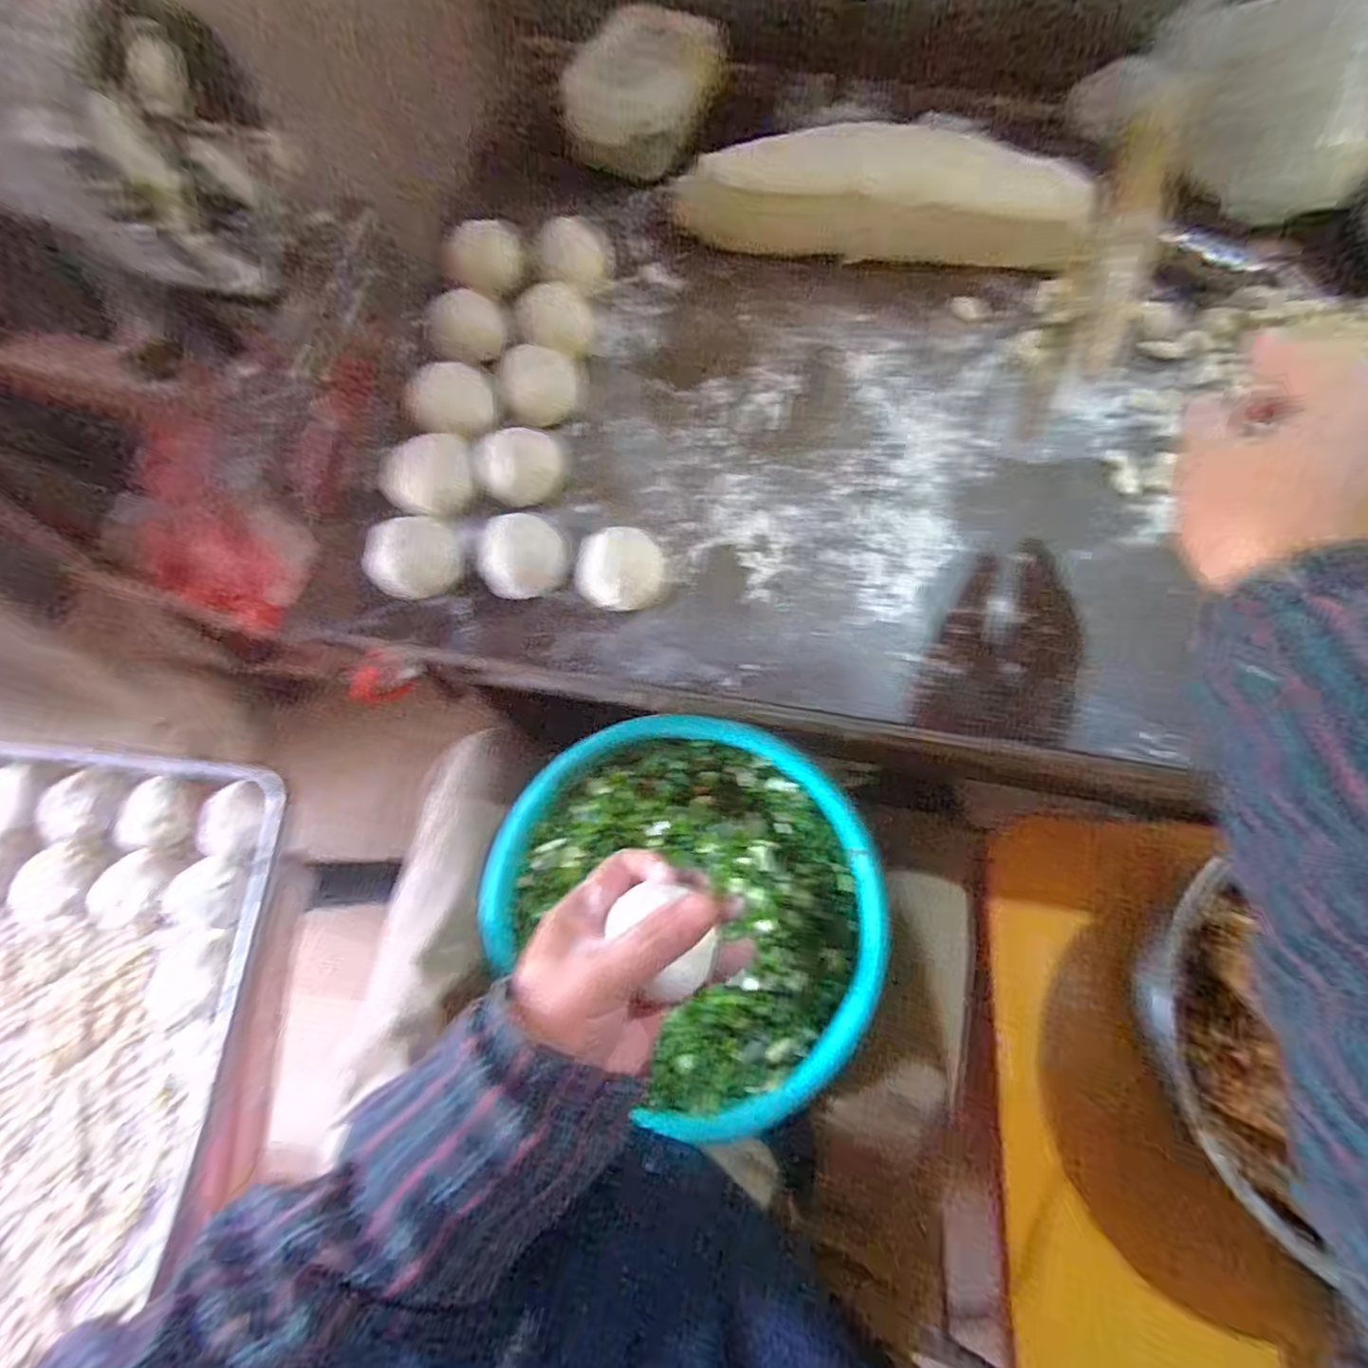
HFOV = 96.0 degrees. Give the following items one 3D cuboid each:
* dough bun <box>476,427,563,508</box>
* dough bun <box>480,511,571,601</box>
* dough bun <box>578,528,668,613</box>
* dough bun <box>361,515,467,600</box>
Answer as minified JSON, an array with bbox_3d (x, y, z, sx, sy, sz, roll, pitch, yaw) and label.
[{"bbox_3d":[-0.102,-0.134,0.390,0.053,0.041,0.042,-21,75,-7],"label":"dough bun"},{"bbox_3d":[-0.096,-0.075,0.375,0.048,0.037,0.044,0,73,-1],"label":"dough bun"},{"bbox_3d":[-0.039,-0.068,0.379,0.052,0.037,0.043,-11,74,-4],"label":"dough bun"},{"bbox_3d":[-0.160,-0.074,0.373,0.043,0.039,0.050,41,77,10],"label":"dough bun"}]

